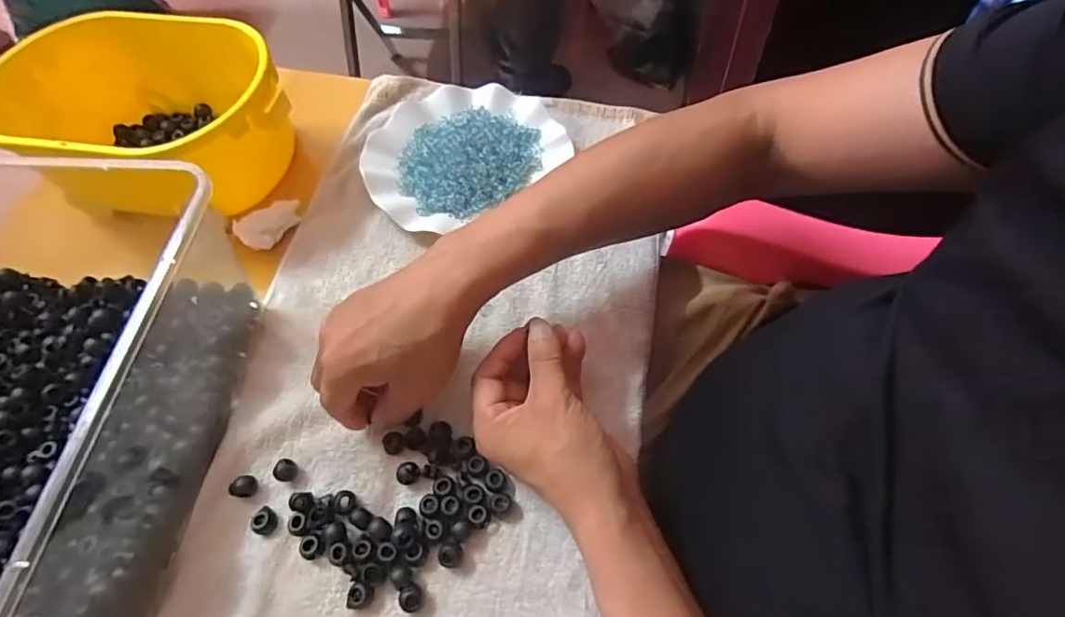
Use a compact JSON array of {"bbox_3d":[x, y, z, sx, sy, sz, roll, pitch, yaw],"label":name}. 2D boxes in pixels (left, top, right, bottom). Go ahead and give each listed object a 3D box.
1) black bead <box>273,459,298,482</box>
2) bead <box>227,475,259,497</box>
[{"bbox_3d":[-0.170,0.112,0.378,0.013,0.010,0.014,2,62,3],"label":"black bead"},{"bbox_3d":[-0.198,0.120,0.373,0.015,0.009,0.014,6,62,6],"label":"bead"}]

